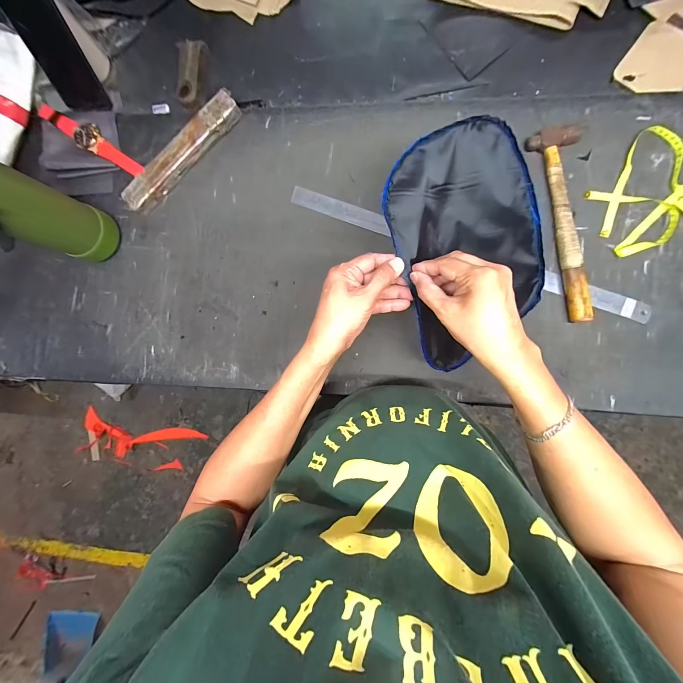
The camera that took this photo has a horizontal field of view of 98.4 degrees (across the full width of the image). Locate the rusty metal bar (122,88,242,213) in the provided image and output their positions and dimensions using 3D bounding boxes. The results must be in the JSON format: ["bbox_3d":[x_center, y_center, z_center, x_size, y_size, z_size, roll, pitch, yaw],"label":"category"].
[{"bbox_3d":[-0.279,-0.328,0.520,0.258,0.039,0.047,-44,85,2],"label":"rusty metal bar"}]

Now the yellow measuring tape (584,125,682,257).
[{"bbox_3d":[0.538,-0.242,0.449,0.278,0.019,0.185,-8,87,5],"label":"yellow measuring tape"}]

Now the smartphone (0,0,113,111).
[{"bbox_3d":[-0.474,-0.479,0.493,0.073,0.151,0.013,-18,64,-10],"label":"smartphone"}]

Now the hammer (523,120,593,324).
[{"bbox_3d":[0.354,-0.183,0.463,0.066,0.028,0.301,-9,87,5],"label":"hammer"}]

